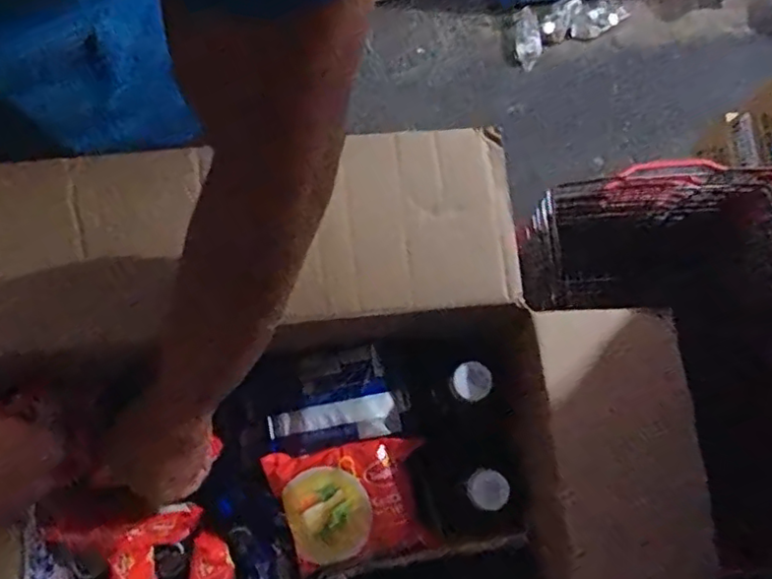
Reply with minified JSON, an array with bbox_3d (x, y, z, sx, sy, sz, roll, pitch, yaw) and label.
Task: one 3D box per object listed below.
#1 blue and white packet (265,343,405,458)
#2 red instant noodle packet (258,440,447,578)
[{"bbox_3d":[-0.046,0.094,0.528,0.113,0.040,0.072,-17,83,13],"label":"blue and white packet"},{"bbox_3d":[-0.030,0.177,0.505,0.124,0.040,0.092,-7,76,-3],"label":"red instant noodle packet"}]

